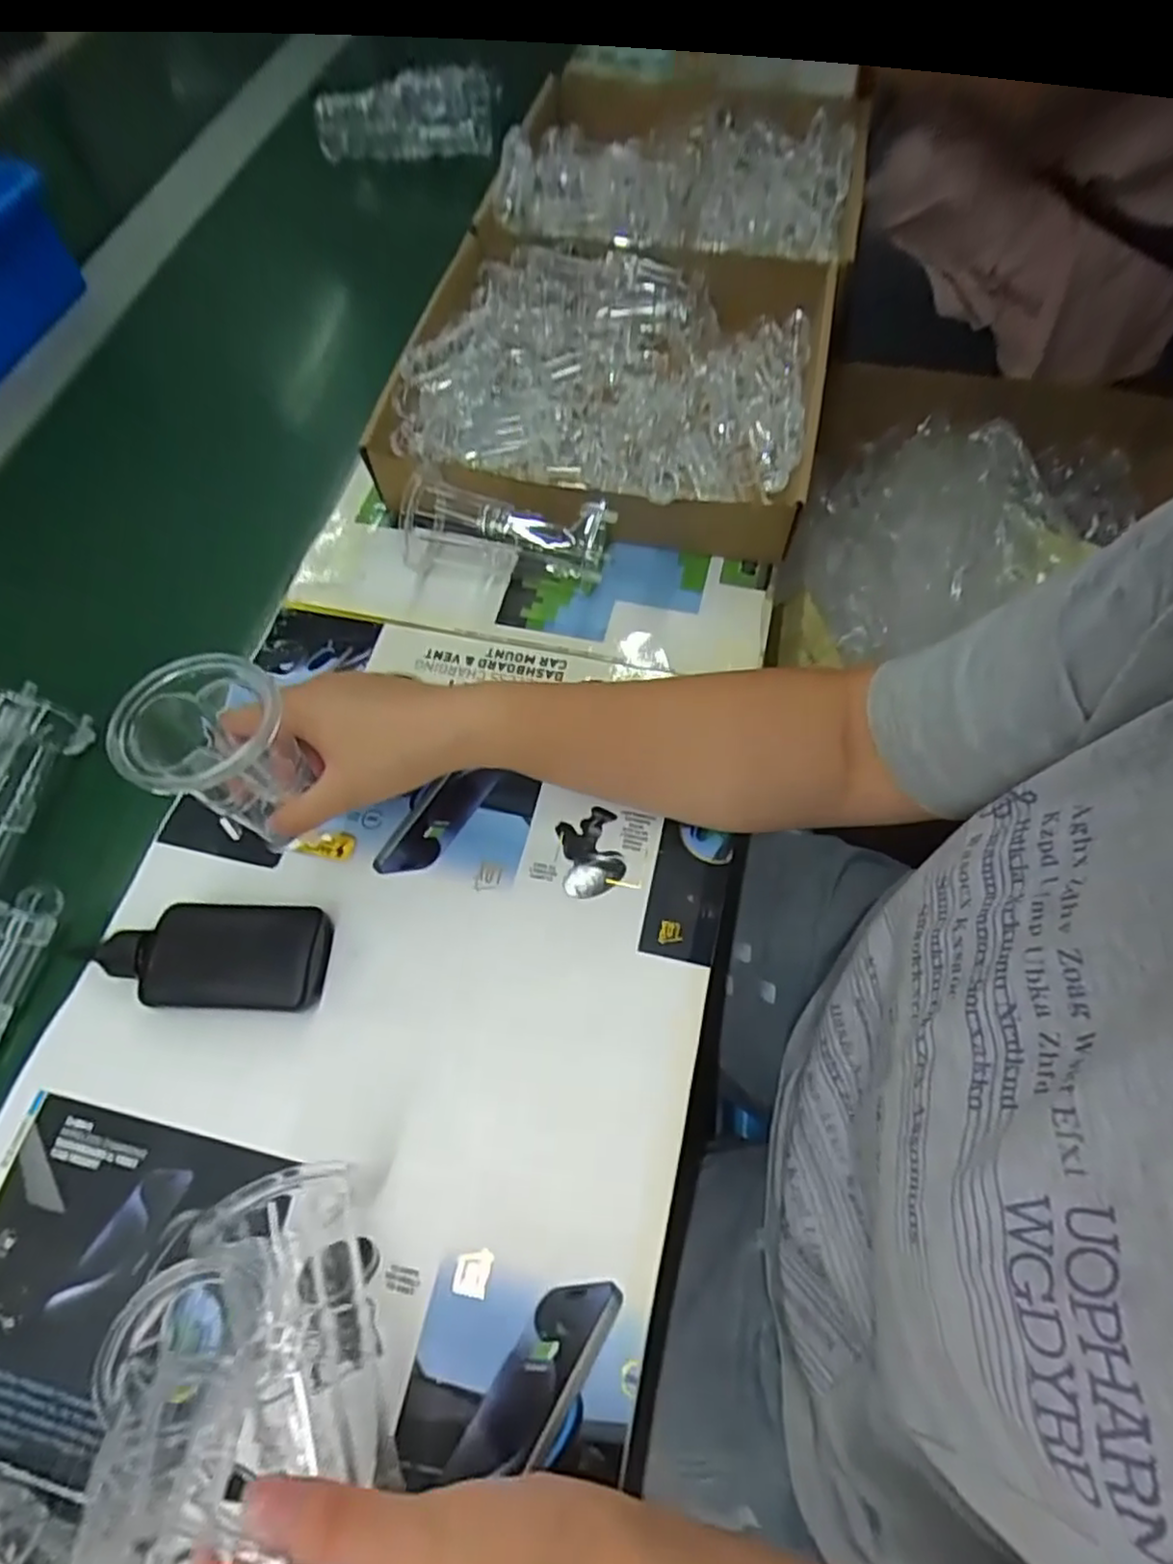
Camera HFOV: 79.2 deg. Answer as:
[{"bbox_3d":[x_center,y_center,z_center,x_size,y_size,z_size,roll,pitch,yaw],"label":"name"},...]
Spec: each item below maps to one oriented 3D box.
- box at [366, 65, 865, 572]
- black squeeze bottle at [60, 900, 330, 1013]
[{"bbox_3d":[0.038,-0.386,0.581,0.323,0.070,0.470,13,66,8],"label":"box"},{"bbox_3d":[-0.208,0.095,0.387,0.133,0.018,0.056,1,65,2],"label":"black squeeze bottle"}]

